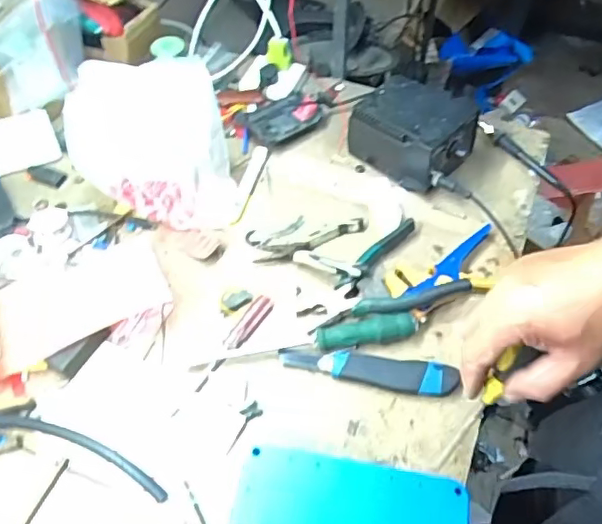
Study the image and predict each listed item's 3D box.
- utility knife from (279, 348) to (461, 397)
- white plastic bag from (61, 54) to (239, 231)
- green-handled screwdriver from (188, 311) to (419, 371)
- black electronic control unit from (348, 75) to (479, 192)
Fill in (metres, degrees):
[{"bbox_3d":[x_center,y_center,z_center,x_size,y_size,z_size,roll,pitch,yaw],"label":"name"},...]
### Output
[{"bbox_3d":[0.073,0.120,0.620,0.193,0.018,0.036,7,57,4],"label":"utility knife"},{"bbox_3d":[-0.184,-0.143,0.710,0.191,0.175,0.120,-3,57,-3],"label":"white plastic bag"},{"bbox_3d":[0.006,0.088,0.635,0.260,0.031,0.031,-9,57,-6],"label":"green-handled screwdriver"},{"bbox_3d":[0.158,-0.180,0.788,0.151,0.090,0.112,36,63,21],"label":"black electronic control unit"}]

